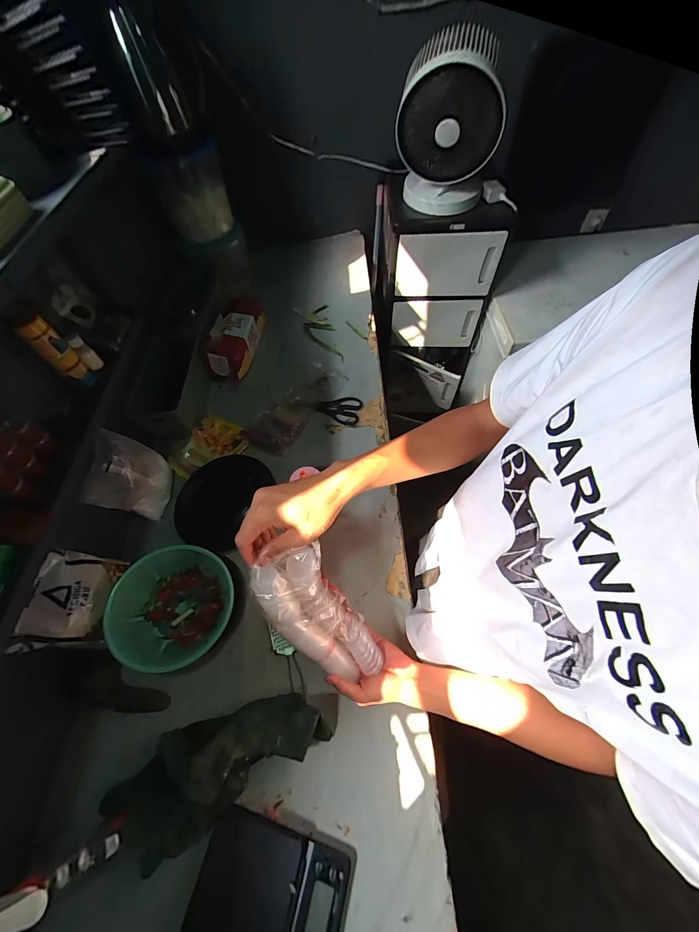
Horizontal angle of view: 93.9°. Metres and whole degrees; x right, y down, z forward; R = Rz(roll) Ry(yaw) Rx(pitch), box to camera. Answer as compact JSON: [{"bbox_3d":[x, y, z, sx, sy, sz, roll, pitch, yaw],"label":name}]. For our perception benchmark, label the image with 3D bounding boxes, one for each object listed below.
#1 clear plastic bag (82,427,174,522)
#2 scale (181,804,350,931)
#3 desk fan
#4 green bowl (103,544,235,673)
[{"bbox_3d":[-0.454,0.021,0.684,0.058,0.188,0.150,4,60,8],"label":"clear plastic bag"},{"bbox_3d":[-0.105,0.565,0.429,0.193,0.023,0.127,13,61,10],"label":"scale"},{"bbox_3d":[0.246,-0.808,0.795,0.219,0.298,0.195,13,61,10],"label":"desk fan"},{"bbox_3d":[-0.304,0.247,0.581,0.168,0.113,0.190,26,65,19],"label":"green bowl"}]

